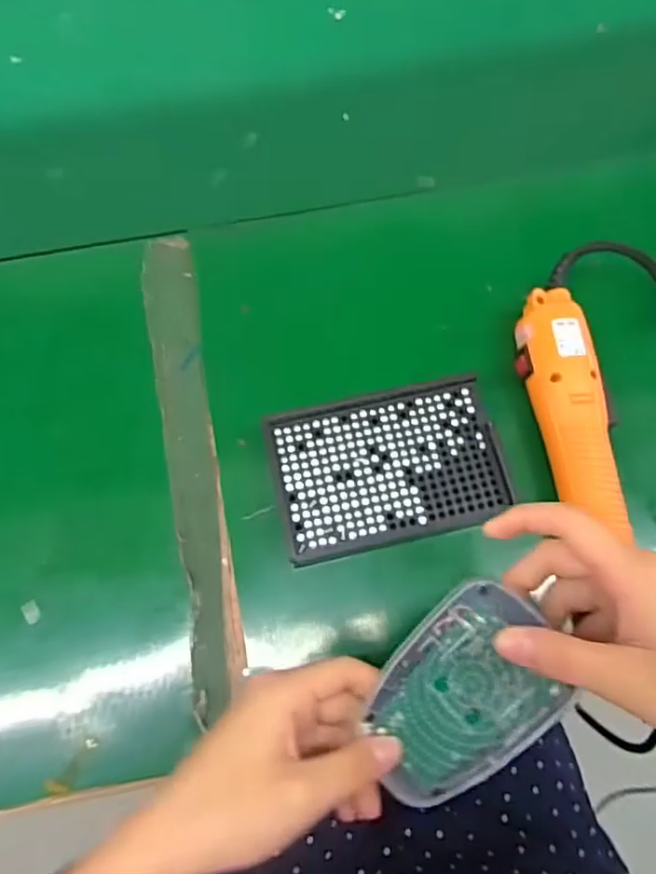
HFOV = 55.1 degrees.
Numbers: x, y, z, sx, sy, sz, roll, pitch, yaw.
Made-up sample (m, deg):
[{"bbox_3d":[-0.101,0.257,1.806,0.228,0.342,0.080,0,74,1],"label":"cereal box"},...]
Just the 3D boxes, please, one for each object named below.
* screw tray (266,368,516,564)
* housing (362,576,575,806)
[{"bbox_3d":[0.036,0.019,0.389,0.133,0.026,0.092,-13,75,-4],"label":"screw tray"},{"bbox_3d":[0.059,0.114,0.279,0.091,0.019,0.068,-40,79,-10],"label":"housing"}]

